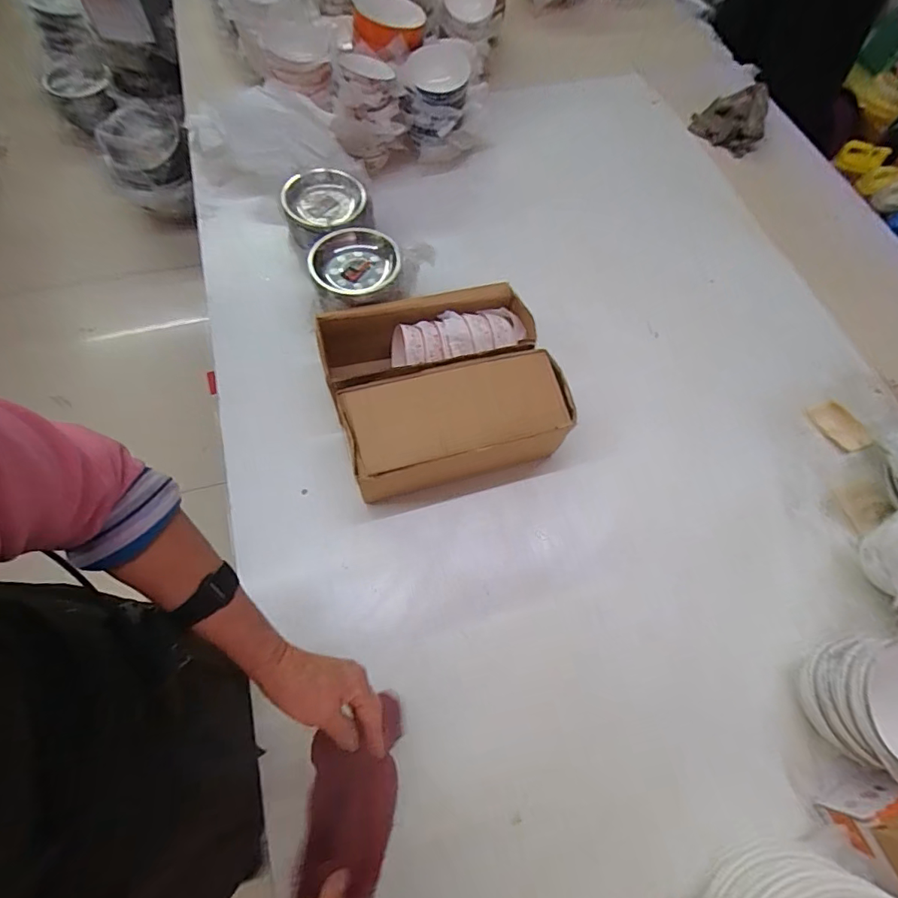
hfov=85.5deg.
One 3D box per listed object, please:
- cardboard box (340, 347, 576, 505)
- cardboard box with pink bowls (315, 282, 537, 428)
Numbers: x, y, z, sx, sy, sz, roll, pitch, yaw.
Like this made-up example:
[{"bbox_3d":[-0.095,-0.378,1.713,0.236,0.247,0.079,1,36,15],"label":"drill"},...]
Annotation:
[{"bbox_3d":[0.012,-0.034,0.778,0.334,0.143,0.146,-14,66,-9],"label":"cardboard box"},{"bbox_3d":[-0.033,-0.160,0.834,0.347,0.141,0.176,-12,66,-9],"label":"cardboard box with pink bowls"}]

